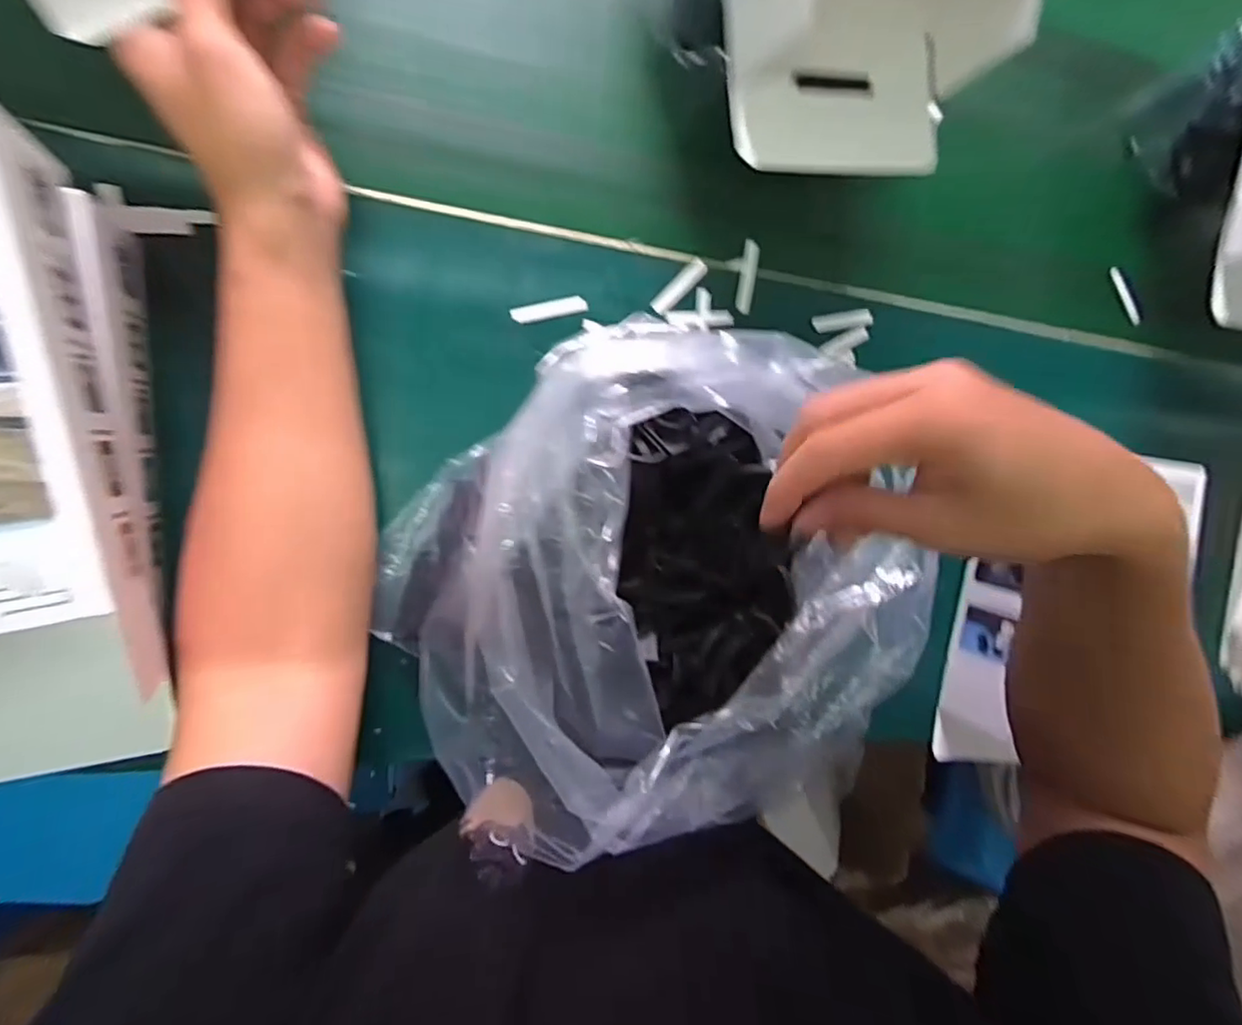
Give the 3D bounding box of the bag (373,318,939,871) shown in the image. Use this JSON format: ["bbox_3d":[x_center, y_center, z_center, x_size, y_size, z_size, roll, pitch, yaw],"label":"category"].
[{"bbox_3d":[0.031,0.035,0.338,0.263,0.155,0.267,1,97,-3],"label":"bag"}]

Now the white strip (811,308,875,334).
[{"bbox_3d":[0.159,-0.137,0.434,0.042,0.004,0.013,-10,97,-2],"label":"white strip"}]

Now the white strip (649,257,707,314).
[{"bbox_3d":[0.039,-0.150,0.400,0.013,0.004,0.045,44,93,-7],"label":"white strip"}]

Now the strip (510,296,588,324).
[{"bbox_3d":[-0.045,-0.128,0.382,0.048,0.004,0.010,-16,98,-15],"label":"strip"}]

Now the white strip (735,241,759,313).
[{"bbox_3d":[0.087,-0.161,0.413,0.012,0.004,0.048,8,97,-4],"label":"white strip"}]

